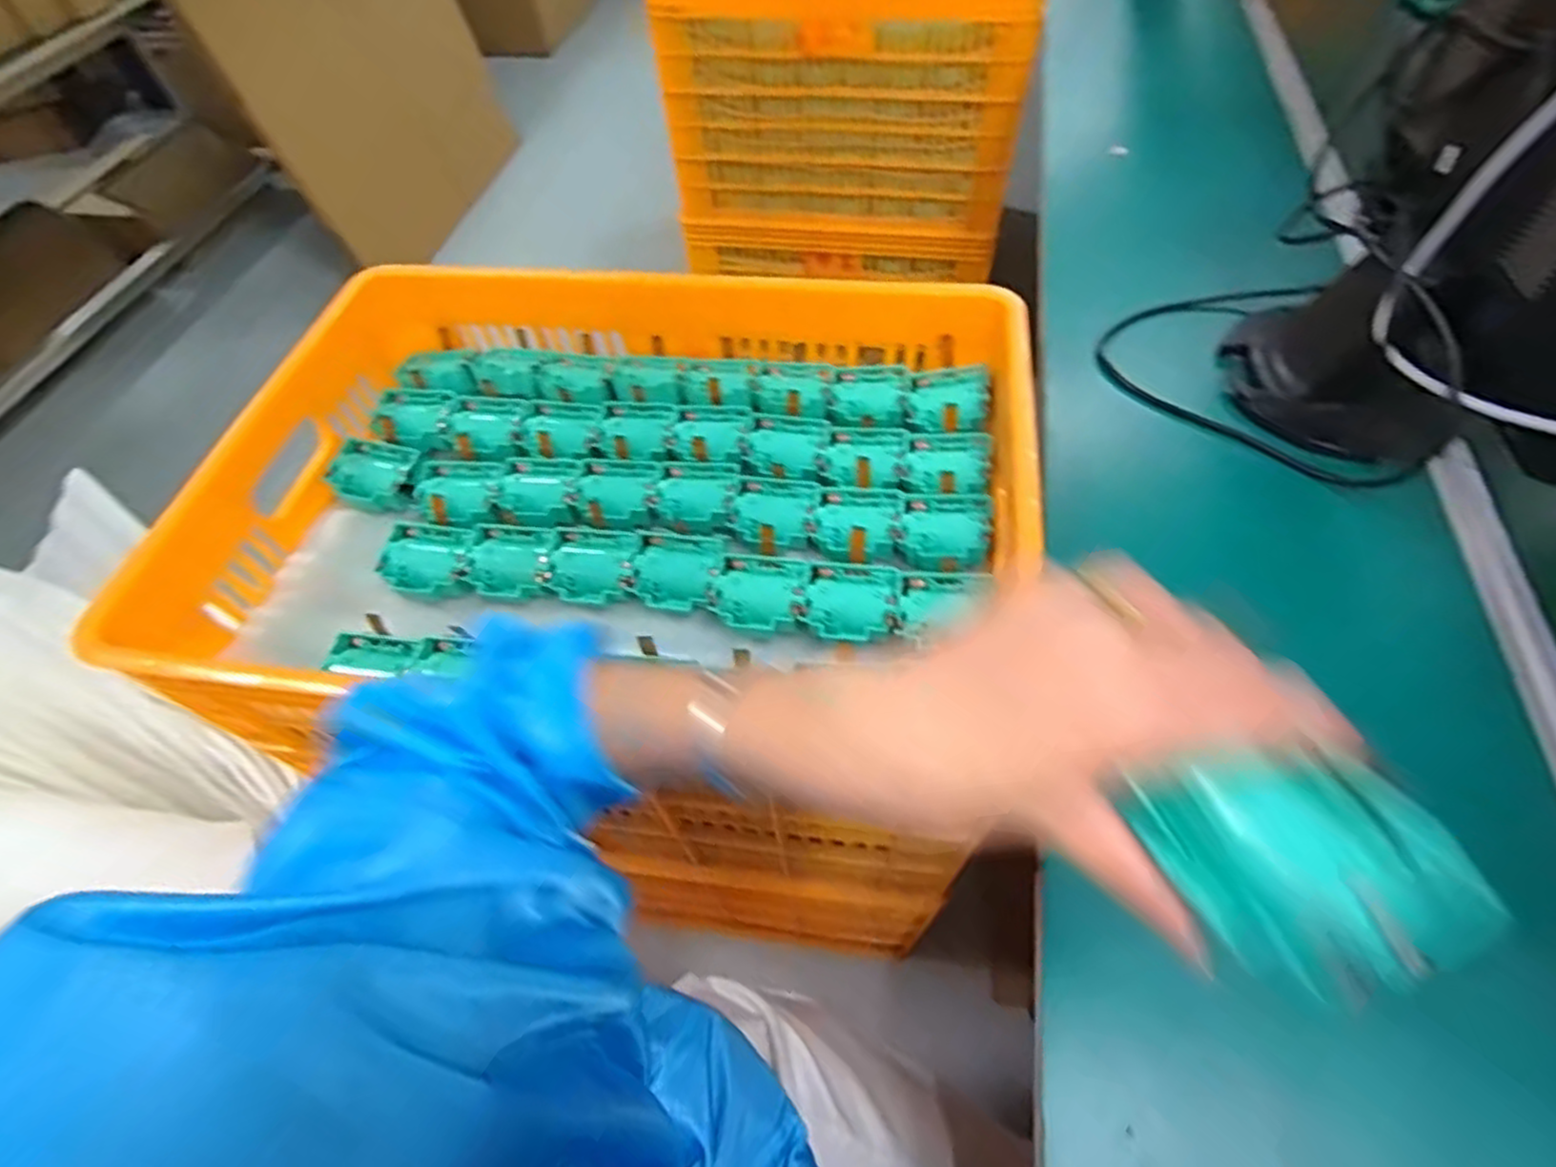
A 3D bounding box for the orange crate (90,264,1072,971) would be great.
[{"bbox_3d":[-0.128,0.002,0.745,0.652,0.409,0.472,4,56,7],"label":"orange crate"}]

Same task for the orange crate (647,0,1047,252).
[{"bbox_3d":[0.154,-1.025,1.438,0.677,0.396,0.519,13,58,12],"label":"orange crate"}]

